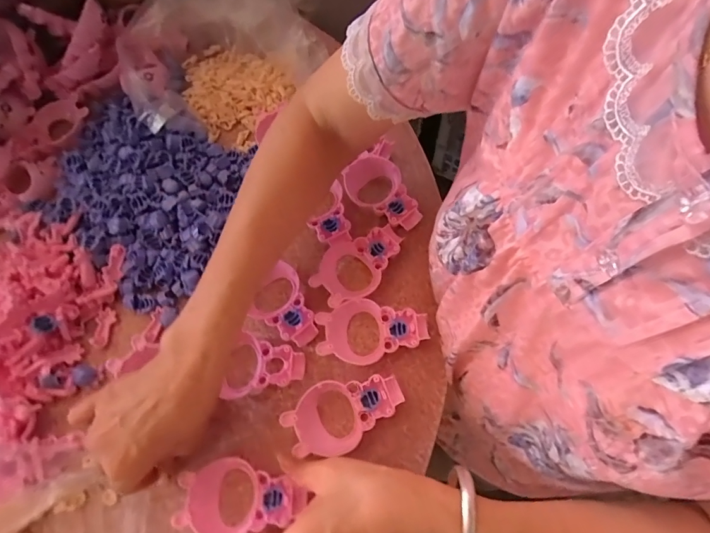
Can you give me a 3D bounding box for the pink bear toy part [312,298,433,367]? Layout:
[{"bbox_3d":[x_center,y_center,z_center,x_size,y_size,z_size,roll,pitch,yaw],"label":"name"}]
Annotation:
[{"bbox_3d":[0.017,0.061,0.371,0.102,0.027,0.058,-4,70,1],"label":"pink bear toy part"}]

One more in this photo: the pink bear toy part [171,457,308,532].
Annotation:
[{"bbox_3d":[-0.095,0.192,0.325,0.100,0.015,0.057,0,70,2],"label":"pink bear toy part"}]

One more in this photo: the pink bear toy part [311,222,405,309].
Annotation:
[{"bbox_3d":[0.005,-0.003,0.396,0.102,0.014,0.059,-38,69,-18],"label":"pink bear toy part"}]

